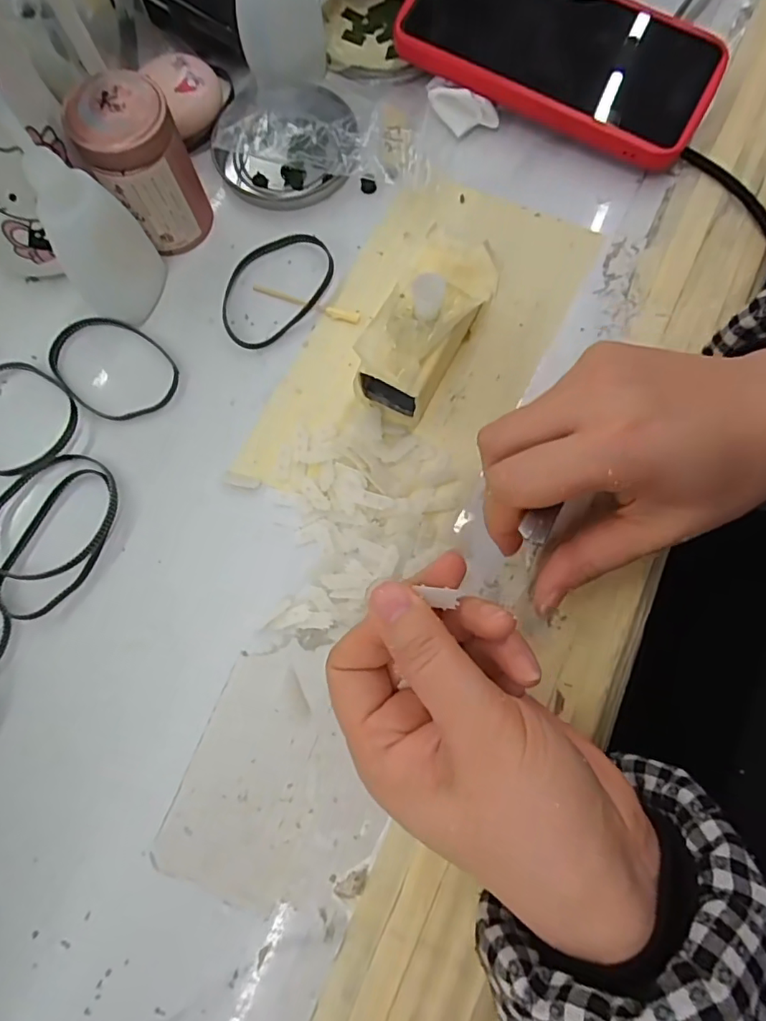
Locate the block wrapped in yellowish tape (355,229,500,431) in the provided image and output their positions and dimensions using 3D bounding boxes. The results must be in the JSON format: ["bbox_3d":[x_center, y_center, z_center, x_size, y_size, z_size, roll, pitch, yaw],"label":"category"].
[{"bbox_3d":[0.019,-0.085,0.257,0.042,0.039,0.084,30,78,8],"label":"block wrapped in yellowish tape"}]

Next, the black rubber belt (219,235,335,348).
[{"bbox_3d":[-0.057,-0.117,0.285,0.071,0.007,0.048,-43,79,-9],"label":"black rubber belt"}]

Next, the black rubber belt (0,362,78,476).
[{"bbox_3d":[-0.182,-0.045,0.268,0.063,0.004,0.056,30,78,8],"label":"black rubber belt"}]

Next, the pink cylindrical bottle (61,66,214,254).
[{"bbox_3d":[-0.116,-0.166,0.267,0.044,0.066,0.040,0,76,1],"label":"pink cylindrical bottle"}]

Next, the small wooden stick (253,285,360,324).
[{"bbox_3d":[-0.040,-0.108,0.283,0.059,0.004,0.006,19,77,5],"label":"small wooden stick"}]

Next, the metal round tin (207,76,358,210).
[{"bbox_3d":[-0.055,-0.205,0.297,0.076,0.020,0.073,0,76,1],"label":"metal round tin"}]

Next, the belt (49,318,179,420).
[{"bbox_3d":[-0.136,-0.072,0.275,0.067,0.004,0.049,41,80,10],"label":"belt"}]

